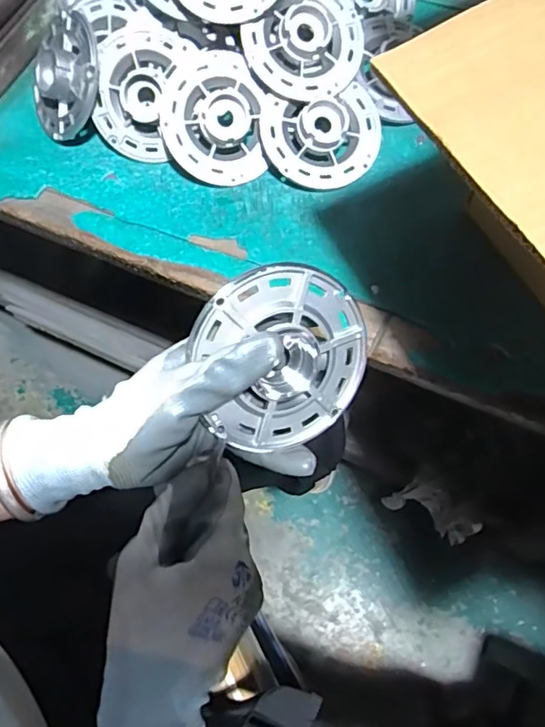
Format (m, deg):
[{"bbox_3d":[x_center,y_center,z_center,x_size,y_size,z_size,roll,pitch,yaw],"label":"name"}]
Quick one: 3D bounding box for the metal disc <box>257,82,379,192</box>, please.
[{"bbox_3d":[0.046,-0.203,0.501,0.105,0.026,0.086,-13,90,-10],"label":"metal disc"}]

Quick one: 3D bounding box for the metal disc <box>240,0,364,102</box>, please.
[{"bbox_3d":[0.036,-0.289,0.491,0.090,0.027,0.115,44,84,-11],"label":"metal disc"}]

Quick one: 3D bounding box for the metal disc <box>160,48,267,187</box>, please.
[{"bbox_3d":[-0.053,-0.217,0.493,0.105,0.025,0.105,-3,102,-12],"label":"metal disc"}]

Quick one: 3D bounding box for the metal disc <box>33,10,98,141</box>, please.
[{"bbox_3d":[-0.199,-0.270,0.516,0.100,0.025,0.099,6,100,32],"label":"metal disc"}]

